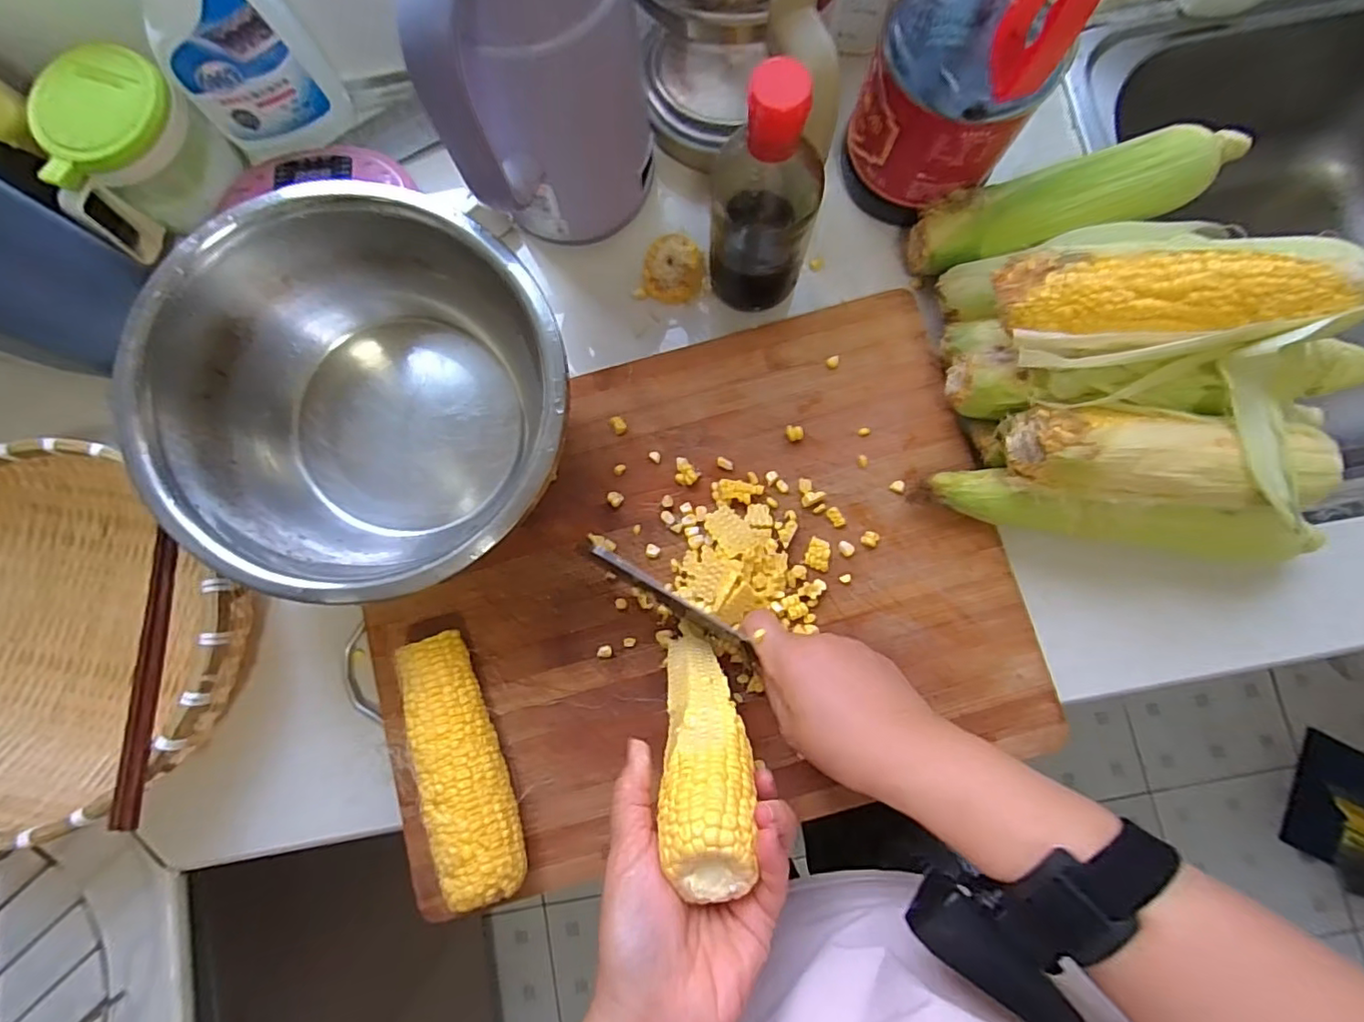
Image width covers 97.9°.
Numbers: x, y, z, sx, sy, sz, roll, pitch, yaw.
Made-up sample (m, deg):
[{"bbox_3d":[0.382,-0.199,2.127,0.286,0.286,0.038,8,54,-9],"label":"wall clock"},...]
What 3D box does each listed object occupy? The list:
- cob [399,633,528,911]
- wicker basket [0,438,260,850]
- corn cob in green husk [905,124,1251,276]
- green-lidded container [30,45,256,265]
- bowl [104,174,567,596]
[{"bbox_3d":[-0.142,0.163,0.391,0.046,0.056,0.162,-18,82,-1],"label":"cob"},{"bbox_3d":[-0.430,0.091,0.404,0.246,0.075,0.224,0,82,1],"label":"wicker basket"},{"bbox_3d":[0.287,-0.226,0.427,0.235,0.048,0.054,-16,82,-1],"label":"corn cob in green husk"},{"bbox_3d":[-0.413,-0.269,0.448,0.083,0.094,0.117,42,85,6],"label":"green-lidded container"},{"bbox_3d":[-0.189,-0.069,0.385,0.227,0.125,0.231,0,82,1],"label":"bowl"}]

